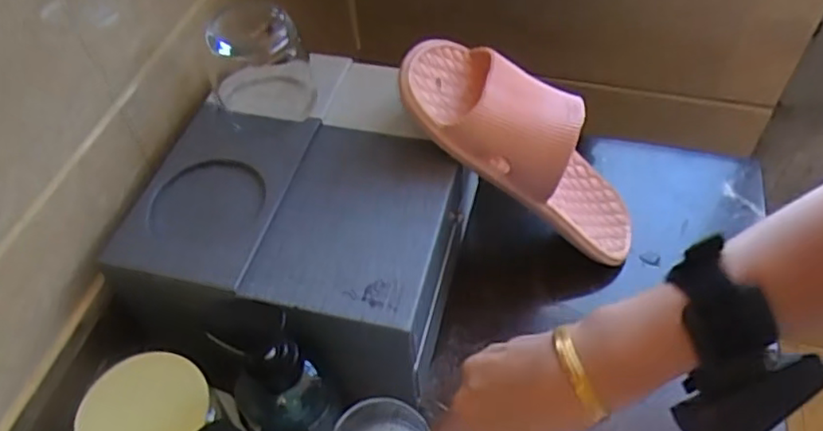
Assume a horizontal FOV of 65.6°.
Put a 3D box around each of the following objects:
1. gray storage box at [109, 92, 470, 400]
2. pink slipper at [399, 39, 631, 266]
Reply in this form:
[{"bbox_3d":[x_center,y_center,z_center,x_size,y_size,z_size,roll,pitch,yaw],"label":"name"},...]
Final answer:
[{"bbox_3d":[-0.087,0.039,0.516,0.241,0.139,0.197,11,53,11],"label":"gray storage box"},{"bbox_3d":[0.112,-0.061,0.524,0.079,0.258,0.092,-26,39,38],"label":"pink slipper"}]

